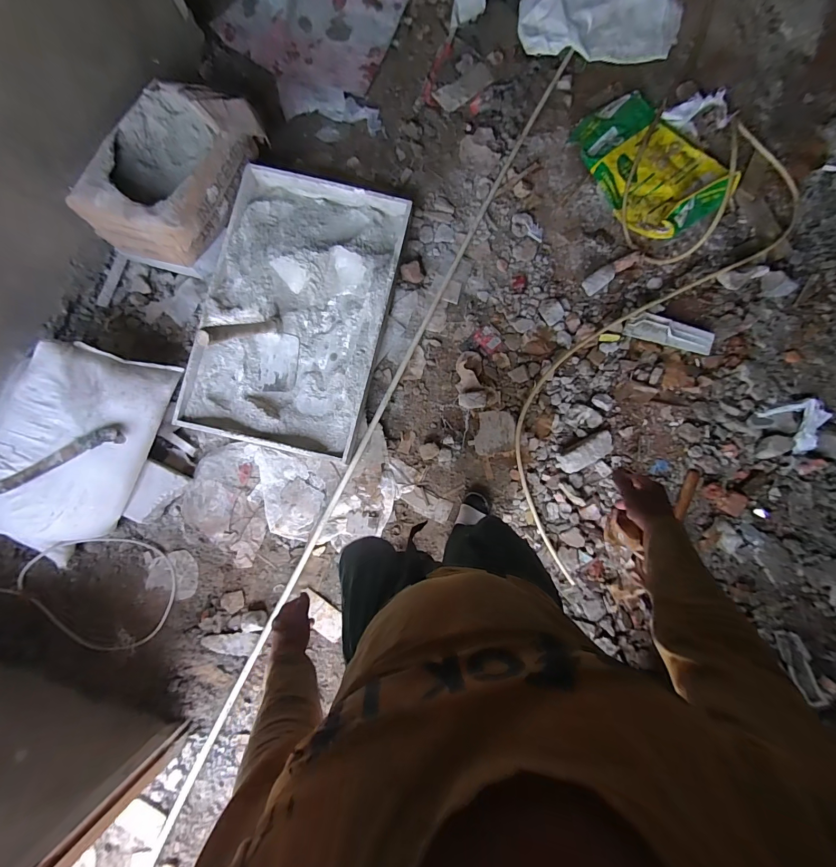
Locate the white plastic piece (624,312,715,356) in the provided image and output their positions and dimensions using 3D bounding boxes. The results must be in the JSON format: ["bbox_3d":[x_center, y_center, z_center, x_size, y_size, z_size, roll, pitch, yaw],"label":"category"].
[{"bbox_3d":[0.907,-0.362,1.342,0.290,0.077,0.079,19,84,4],"label":"white plastic piece"}]

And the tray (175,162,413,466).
[{"bbox_3d":[-0.432,-0.437,1.338,0.625,0.137,0.981,12,83,6],"label":"tray"}]

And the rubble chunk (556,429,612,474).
[{"bbox_3d":[0.584,0.071,1.314,0.201,0.042,0.079,-29,83,-2],"label":"rubble chunk"}]

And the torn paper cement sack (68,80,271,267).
[{"bbox_3d":[-0.817,-0.885,1.276,0.378,0.232,0.577,19,84,4],"label":"torn paper cement sack"}]

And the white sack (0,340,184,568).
[{"bbox_3d":[-1.132,0.048,1.206,0.447,0.203,0.698,18,84,4],"label":"white sack"}]

